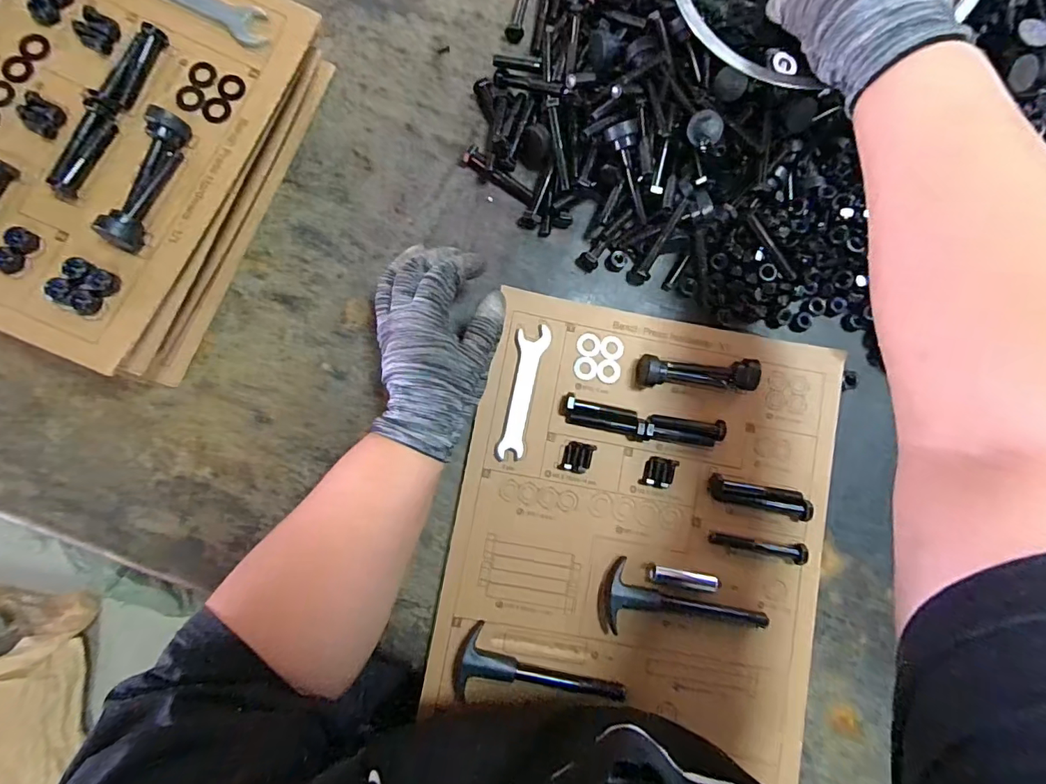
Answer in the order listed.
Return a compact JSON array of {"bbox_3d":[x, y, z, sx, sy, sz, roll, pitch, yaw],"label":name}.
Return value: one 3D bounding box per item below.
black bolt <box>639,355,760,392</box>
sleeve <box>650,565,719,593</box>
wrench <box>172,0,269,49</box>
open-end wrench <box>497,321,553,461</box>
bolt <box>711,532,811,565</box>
[{"bbox_3d":[0.144,-0.016,0.405,0.095,0.025,0.025,2,85,-4],"label":"black bolt"},{"bbox_3d":[0.128,0.149,0.393,0.052,0.011,0.013,10,85,-3],"label":"sleeve"},{"bbox_3d":[-0.241,-0.288,0.362,0.115,0.005,0.028,24,84,-2],"label":"wrench"},{"bbox_3d":[-0.001,-0.001,0.406,0.026,0.004,0.111,14,85,-3],"label":"open-end wrench"},{"bbox_3d":[0.192,0.124,0.401,0.077,0.012,0.016,14,85,-3],"label":"bolt"}]

